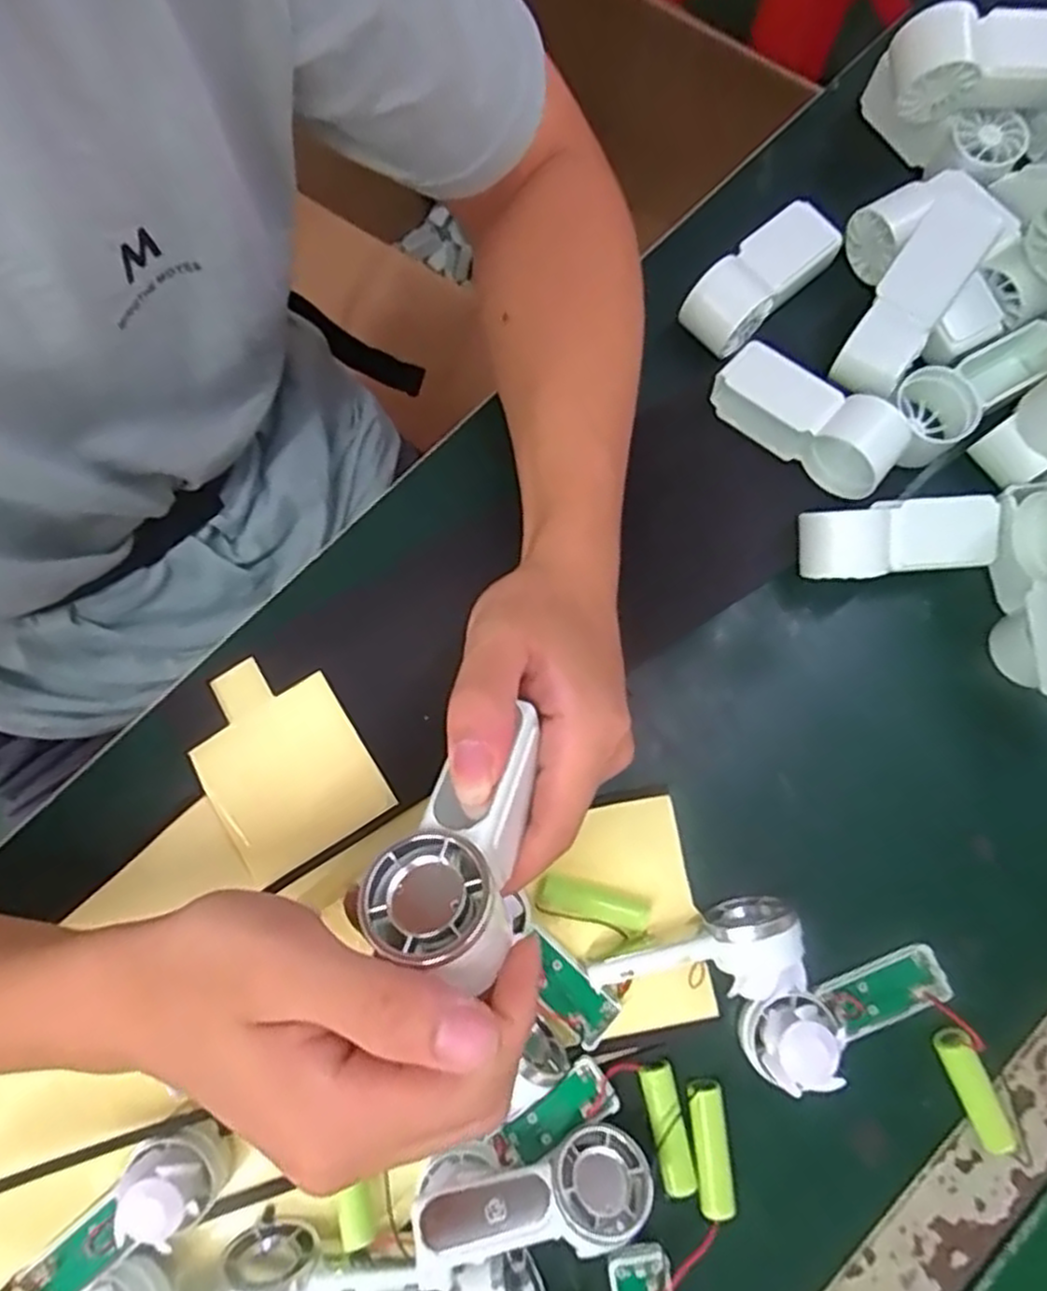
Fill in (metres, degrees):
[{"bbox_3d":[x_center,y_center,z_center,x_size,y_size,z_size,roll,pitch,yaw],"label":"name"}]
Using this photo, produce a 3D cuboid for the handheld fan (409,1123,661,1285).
[{"bbox_3d":[0.003,0.222,0.297,0.095,0.027,0.039,1,43,-14],"label":"handheld fan"}]

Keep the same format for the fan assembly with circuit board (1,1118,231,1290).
[{"bbox_3d":[-0.171,0.245,0.307,0.100,0.031,0.037,-42,81,-8],"label":"fan assembly with circuit board"}]

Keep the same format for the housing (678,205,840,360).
[{"bbox_3d":[0.127,-0.195,0.398,0.089,0.032,0.039,-43,82,-8],"label":"housing"}]

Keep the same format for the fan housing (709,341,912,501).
[{"bbox_3d":[0.142,-0.113,0.374,0.094,0.038,0.037,39,81,7],"label":"fan housing"}]

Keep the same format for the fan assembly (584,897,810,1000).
[{"bbox_3d":[0.075,0.140,0.324,0.090,0.031,0.037,-14,79,-3],"label":"fan assembly"}]

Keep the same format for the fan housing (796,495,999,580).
[{"bbox_3d":[0.182,-0.053,0.365,0.090,0.030,0.035,-6,97,-7],"label":"fan housing"}]

